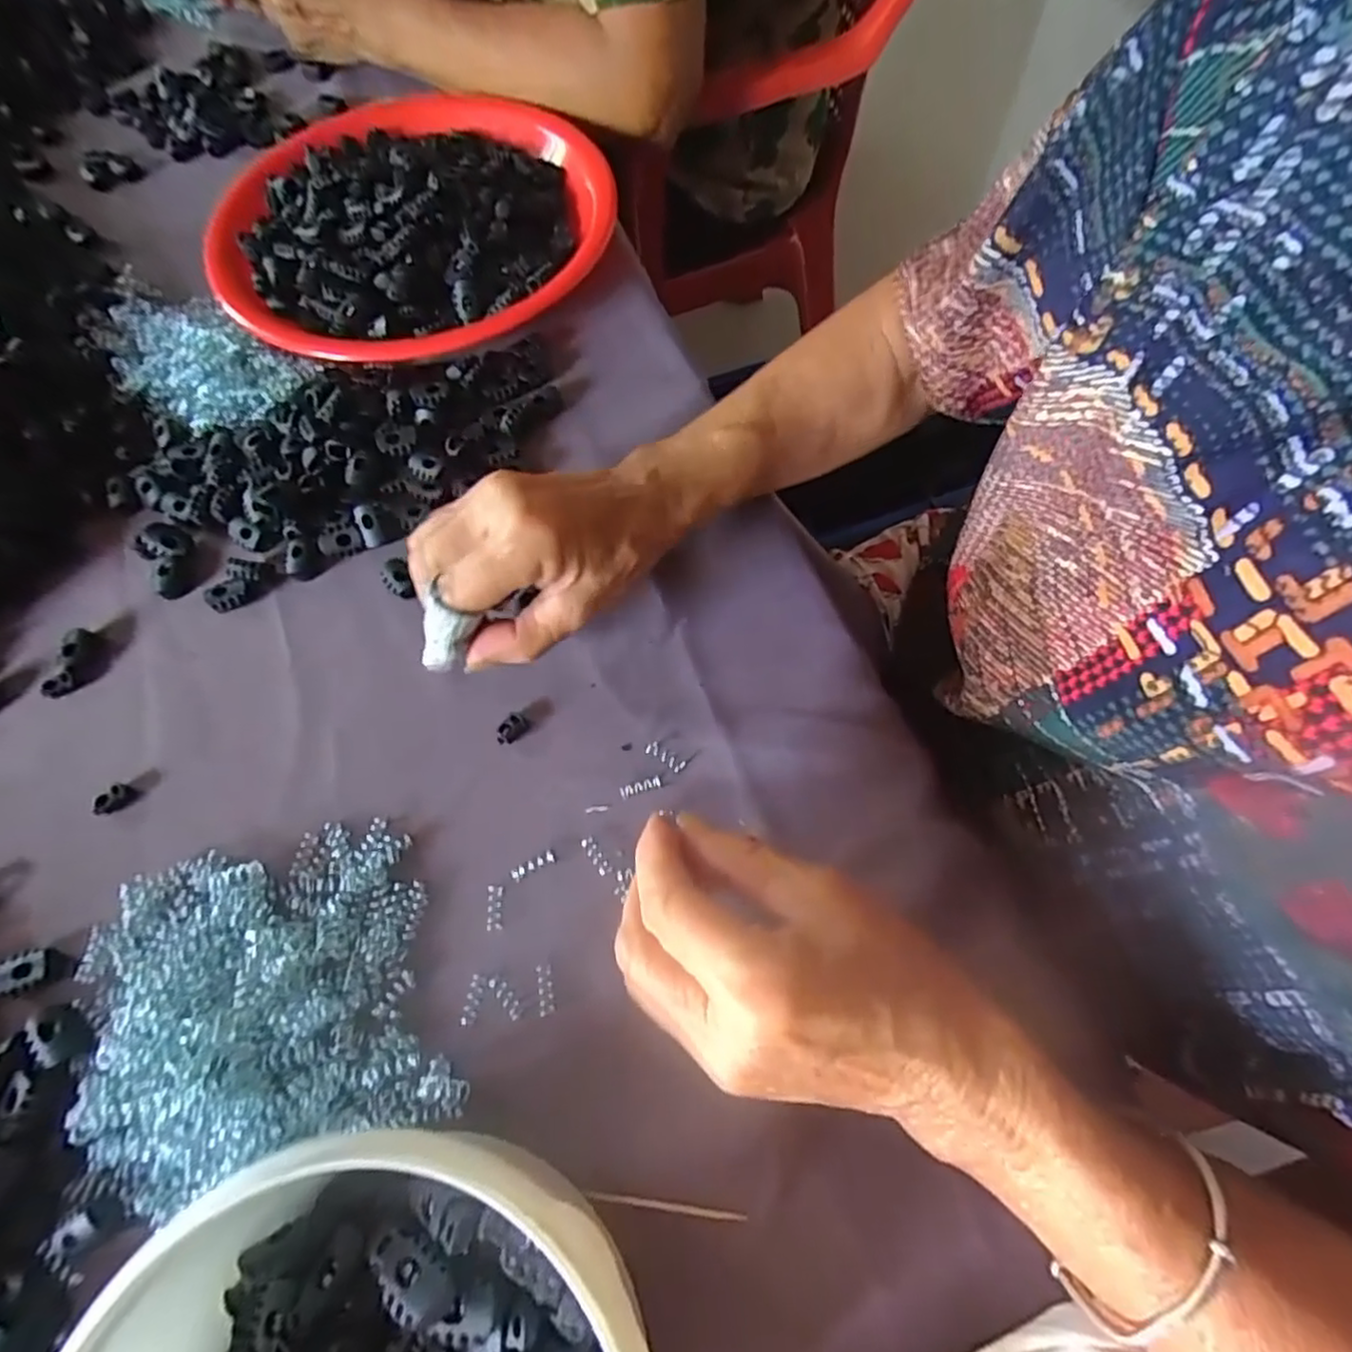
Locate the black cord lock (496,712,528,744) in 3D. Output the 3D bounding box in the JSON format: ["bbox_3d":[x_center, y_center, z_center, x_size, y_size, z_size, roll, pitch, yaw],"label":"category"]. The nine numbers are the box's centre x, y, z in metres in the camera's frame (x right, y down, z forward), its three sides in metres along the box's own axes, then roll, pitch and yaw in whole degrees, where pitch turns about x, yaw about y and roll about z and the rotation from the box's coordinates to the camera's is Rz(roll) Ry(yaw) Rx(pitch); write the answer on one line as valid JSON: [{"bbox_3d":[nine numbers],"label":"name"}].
[{"bbox_3d":[-0.077,0.025,0.314,0.016,0.006,0.010,-40,70,-13],"label":"black cord lock"}]

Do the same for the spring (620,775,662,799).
[{"bbox_3d":[-0.016,0.050,0.301,0.019,0.004,0.005,-19,67,-5],"label":"spring"}]

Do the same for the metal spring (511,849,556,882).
[{"bbox_3d":[-0.062,0.081,0.288,0.020,0.004,0.006,-28,68,-9],"label":"metal spring"}]

